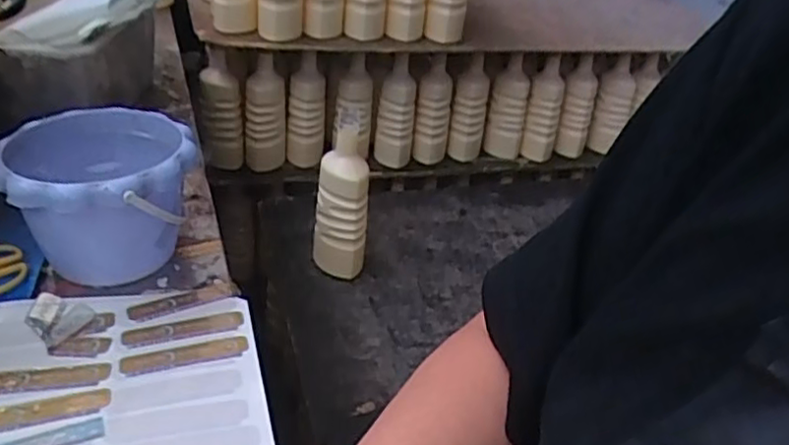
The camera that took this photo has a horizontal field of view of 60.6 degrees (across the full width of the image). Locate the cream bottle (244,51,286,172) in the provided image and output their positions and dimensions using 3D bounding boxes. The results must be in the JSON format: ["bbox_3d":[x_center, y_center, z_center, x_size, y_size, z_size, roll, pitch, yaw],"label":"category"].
[{"bbox_3d":[-0.243,-0.211,1.274,0.077,0.250,0.068,1,31,-12],"label":"cream bottle"}]

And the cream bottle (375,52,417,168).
[{"bbox_3d":[0.005,-0.234,1.400,0.079,0.241,0.063,8,30,1],"label":"cream bottle"}]

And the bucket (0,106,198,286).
[{"bbox_3d":[-0.244,-0.016,0.573,0.142,0.116,0.146,3,33,-2],"label":"bucket"}]

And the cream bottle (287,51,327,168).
[{"bbox_3d":[-0.173,-0.220,1.322,0.073,0.264,0.062,3,30,-7],"label":"cream bottle"}]

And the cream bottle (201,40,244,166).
[{"bbox_3d":[-0.320,-0.212,1.252,0.074,0.248,0.074,-2,31,-16],"label":"cream bottle"}]

